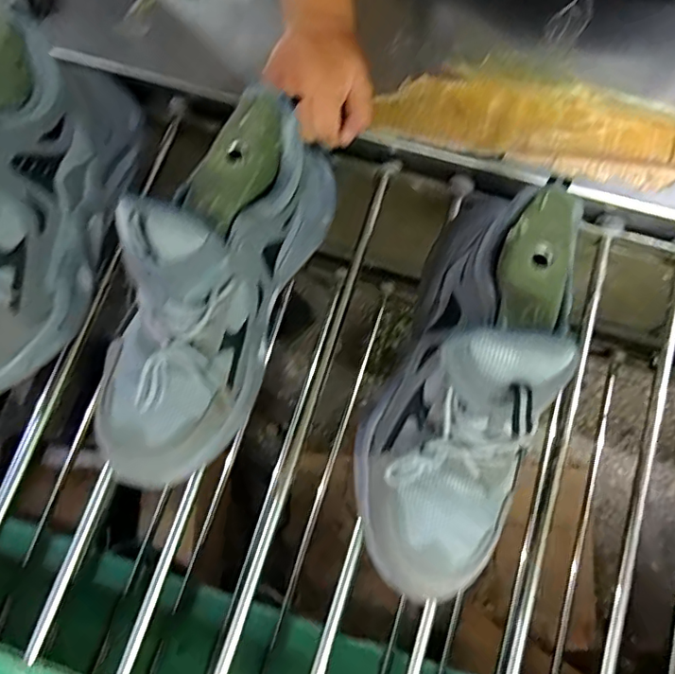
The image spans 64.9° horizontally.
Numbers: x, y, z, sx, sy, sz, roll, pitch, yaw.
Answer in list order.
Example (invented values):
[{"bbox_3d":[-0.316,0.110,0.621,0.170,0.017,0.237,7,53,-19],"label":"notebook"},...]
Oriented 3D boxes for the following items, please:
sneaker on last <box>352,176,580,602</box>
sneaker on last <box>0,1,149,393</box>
[{"bbox_3d":[0.086,0.020,0.360,0.098,0.141,0.263,16,77,4],"label":"sneaker on last"},{"bbox_3d":[-0.254,-0.106,0.393,0.098,0.134,0.303,13,77,3],"label":"sneaker on last"}]

